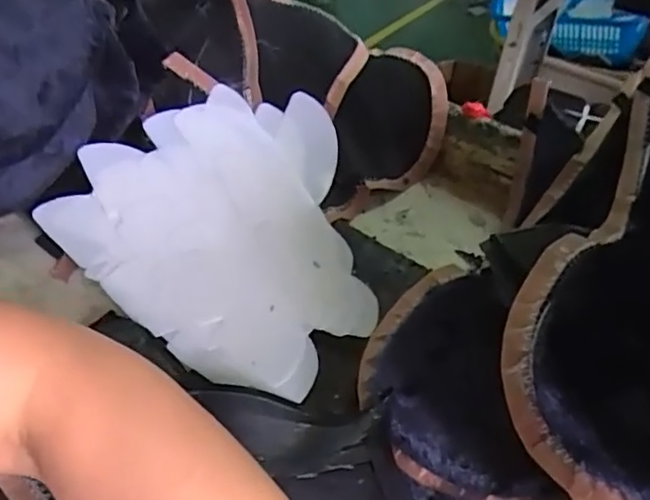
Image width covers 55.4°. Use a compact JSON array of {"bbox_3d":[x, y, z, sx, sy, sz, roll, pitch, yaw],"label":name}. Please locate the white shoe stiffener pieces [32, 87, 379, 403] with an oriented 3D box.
[{"bbox_3d":[-0.065,-0.034,0.540,0.286,0.061,0.270,29,48,25],"label":"white shoe stiffener pieces"}]

